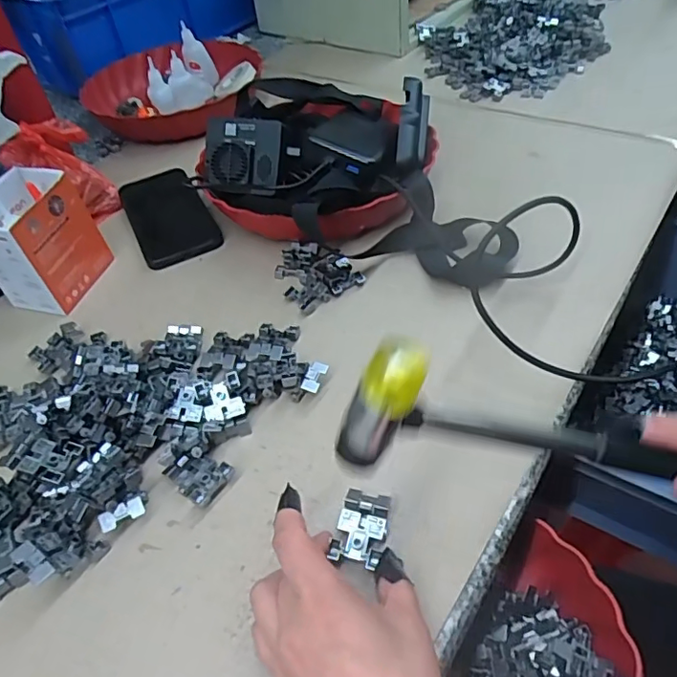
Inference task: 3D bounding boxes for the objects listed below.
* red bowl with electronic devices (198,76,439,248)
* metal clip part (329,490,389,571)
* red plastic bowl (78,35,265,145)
[{"bbox_3d":[-0.022,-0.182,0.569,0.217,0.086,0.232,-4,47,4],"label":"red bowl with electronic devices"},{"bbox_3d":[0.014,0.112,0.333,0.028,0.009,0.044,7,49,14],"label":"metal clip part"},{"bbox_3d":[-0.241,-0.354,0.789,0.252,0.044,0.237,-4,47,4],"label":"red plastic bowl"}]

